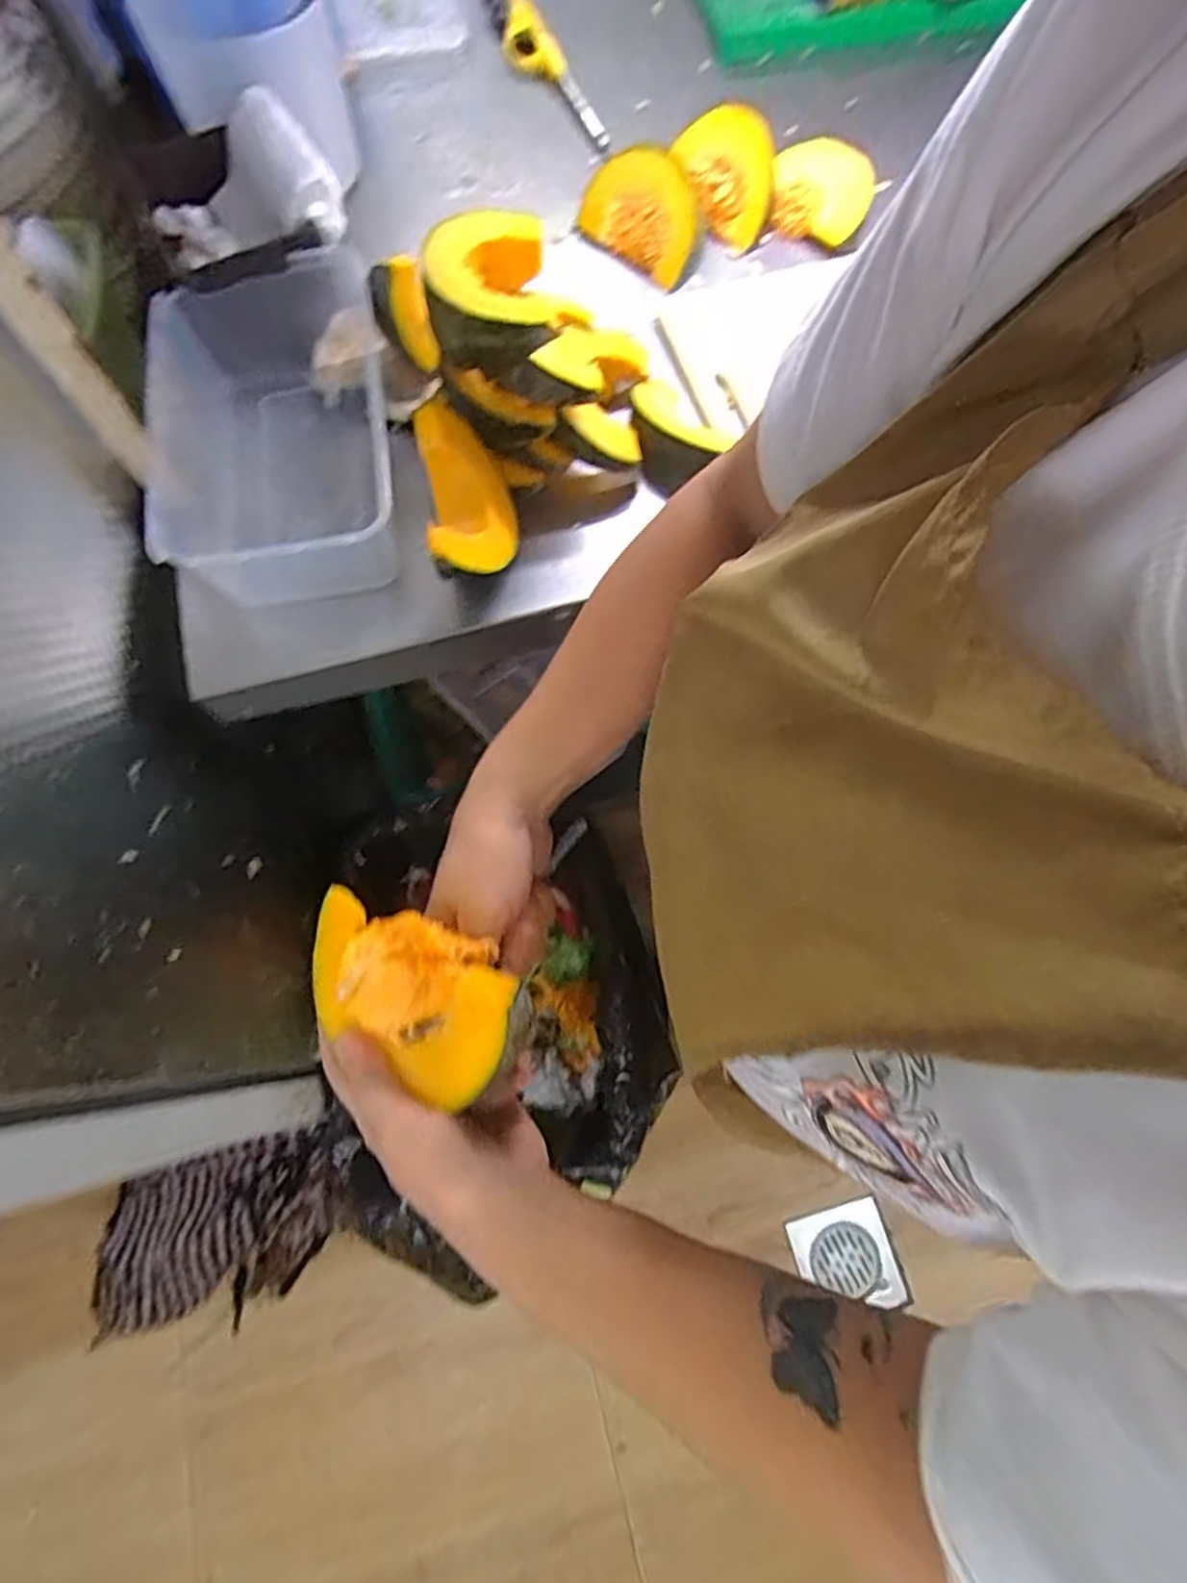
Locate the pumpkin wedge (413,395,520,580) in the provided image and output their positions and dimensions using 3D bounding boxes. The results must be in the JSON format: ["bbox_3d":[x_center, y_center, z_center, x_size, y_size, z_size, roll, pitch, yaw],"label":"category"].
[{"bbox_3d":[-0.086,-0.200,0.503,0.057,0.084,0.122,-10,71,-2],"label":"pumpkin wedge"}]

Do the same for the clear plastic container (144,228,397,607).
[{"bbox_3d":[-0.234,-0.266,0.527,0.167,0.083,0.288,-12,71,-3],"label":"clear plastic container"}]

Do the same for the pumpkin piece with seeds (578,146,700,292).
[{"bbox_3d":[0.051,-0.528,0.640,0.078,0.050,0.124,-42,75,-12],"label":"pumpkin piece with seeds"}]

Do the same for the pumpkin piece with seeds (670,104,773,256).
[{"bbox_3d":[0.119,-0.578,0.654,0.096,0.052,0.130,10,71,5],"label":"pumpkin piece with seeds"}]

